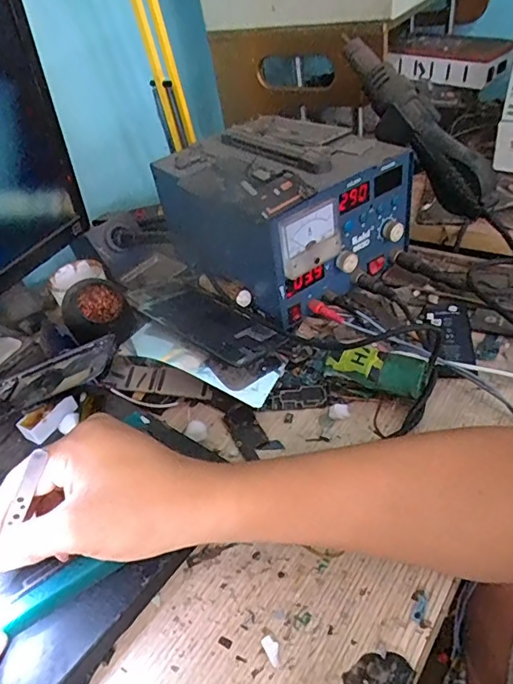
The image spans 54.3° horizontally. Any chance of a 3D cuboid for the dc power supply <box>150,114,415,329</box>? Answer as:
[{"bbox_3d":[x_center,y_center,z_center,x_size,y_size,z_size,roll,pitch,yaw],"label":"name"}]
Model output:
[{"bbox_3d":[0.023,-0.151,0.551,0.195,0.125,0.220,-33,44,-22],"label":"dc power supply"}]

